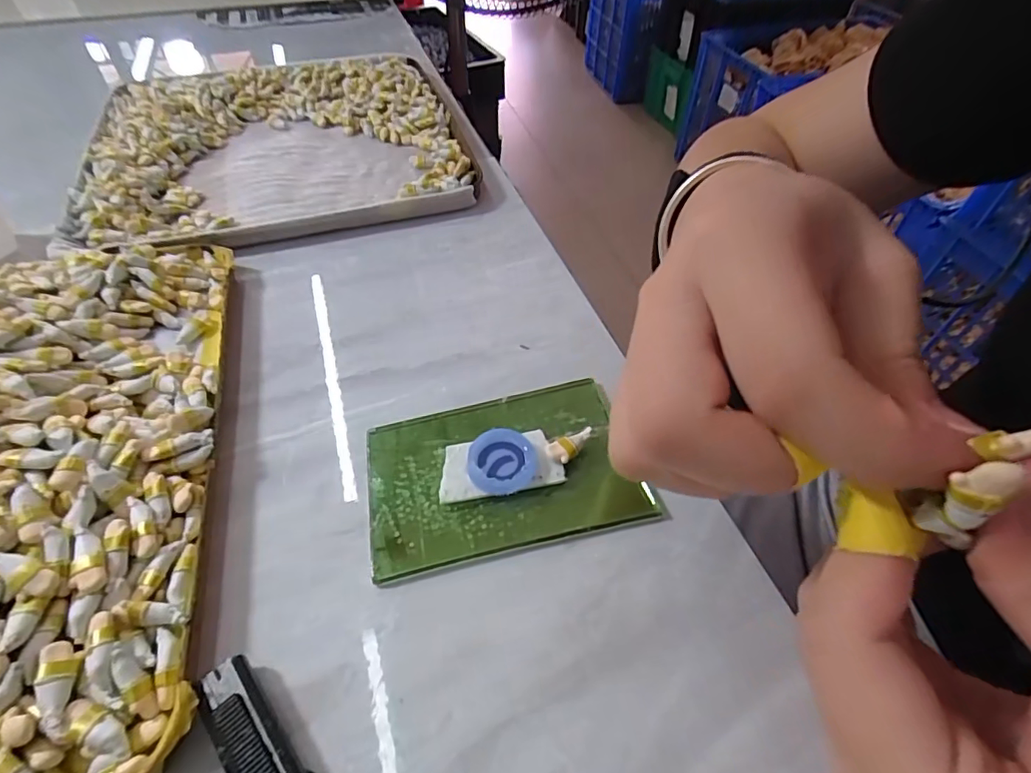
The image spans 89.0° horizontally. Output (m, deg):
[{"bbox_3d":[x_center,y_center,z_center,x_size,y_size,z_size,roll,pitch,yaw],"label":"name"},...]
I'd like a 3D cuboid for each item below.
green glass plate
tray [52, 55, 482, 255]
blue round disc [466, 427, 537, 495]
[{"bbox_3d":[-0.006,0.030,0.206,0.102,0.004,0.067,-10,51,-10],"label":"green glass plate"},{"bbox_3d":[-0.162,-0.173,0.368,0.235,0.039,0.221,-17,50,-9],"label":"tray"},{"bbox_3d":[-0.005,0.029,0.203,0.026,0.008,0.027,1,50,-1],"label":"blue round disc"}]

